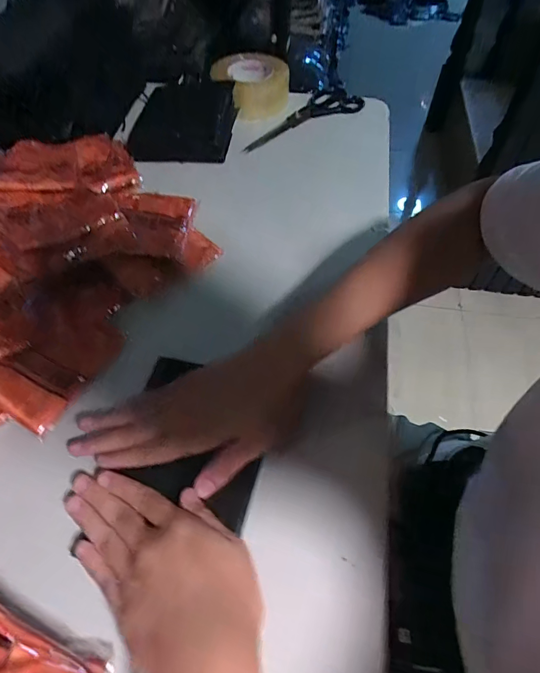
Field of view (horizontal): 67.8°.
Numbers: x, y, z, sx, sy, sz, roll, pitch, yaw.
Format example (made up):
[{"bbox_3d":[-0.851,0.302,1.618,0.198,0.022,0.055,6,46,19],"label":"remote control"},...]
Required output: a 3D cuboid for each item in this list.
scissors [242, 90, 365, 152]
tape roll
[{"bbox_3d":[0.052,-0.361,0.665,0.221,0.021,0.073,-33,58,-15],"label":"scissors"},{"bbox_3d":[-0.029,-0.425,0.682,0.103,0.067,0.122,-18,56,-12],"label":"tape roll"}]

